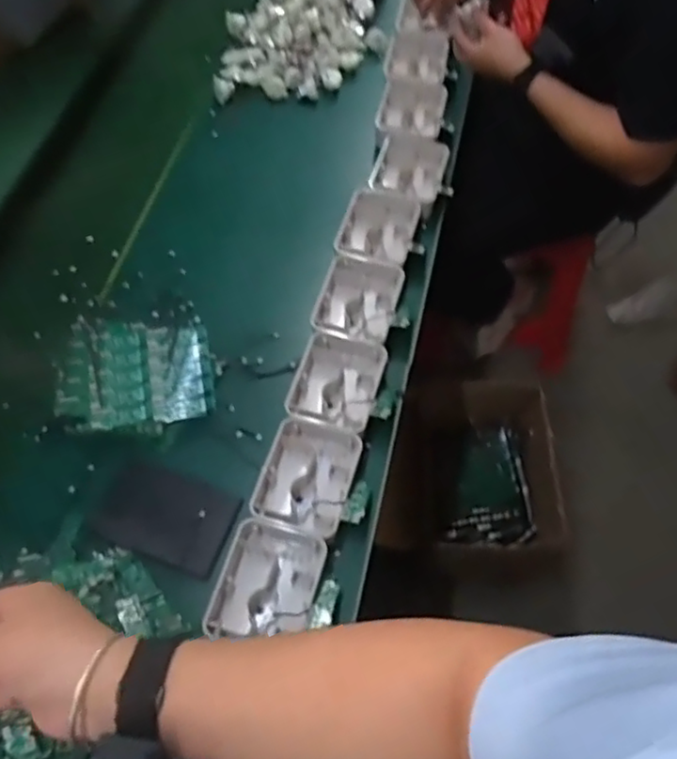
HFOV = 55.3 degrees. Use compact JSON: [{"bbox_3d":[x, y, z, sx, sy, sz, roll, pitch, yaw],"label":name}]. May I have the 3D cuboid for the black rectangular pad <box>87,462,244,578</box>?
[{"bbox_3d":[-0.199,0.156,0.738,0.153,0.016,0.097,17,65,12],"label":"black rectangular pad"}]

